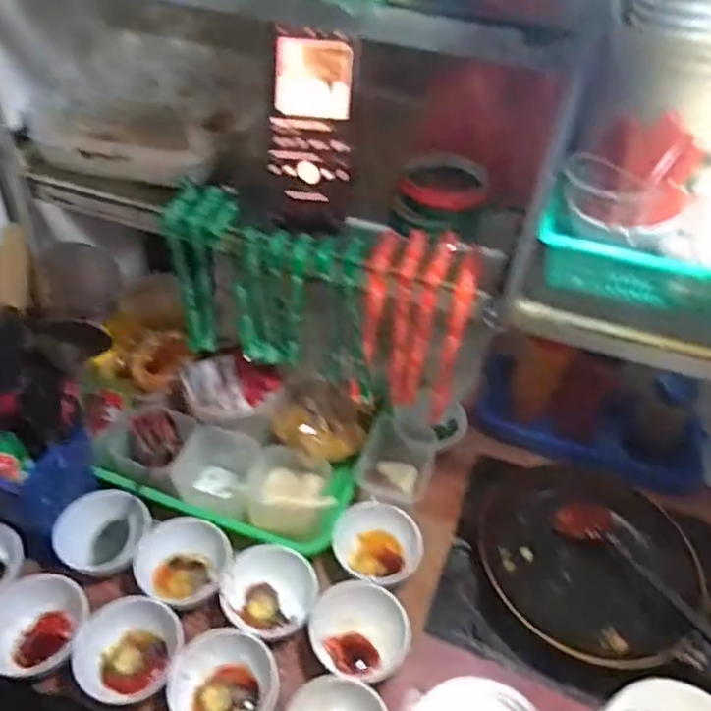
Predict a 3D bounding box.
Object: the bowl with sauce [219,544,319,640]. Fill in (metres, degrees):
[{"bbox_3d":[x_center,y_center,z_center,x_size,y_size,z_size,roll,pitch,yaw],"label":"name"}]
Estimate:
[{"bbox_3d":[-0.089,0.240,0.651,0.092,0.038,0.086,2,44,-2],"label":"bowl with sauce"}]

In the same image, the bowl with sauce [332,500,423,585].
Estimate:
[{"bbox_3d":[0.024,0.208,0.694,0.094,0.046,0.092,2,44,-2],"label":"bowl with sauce"}]

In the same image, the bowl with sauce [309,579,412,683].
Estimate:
[{"bbox_3d":[0.006,0.272,0.620,0.092,0.049,0.087,2,44,-2],"label":"bowl with sauce"}]

